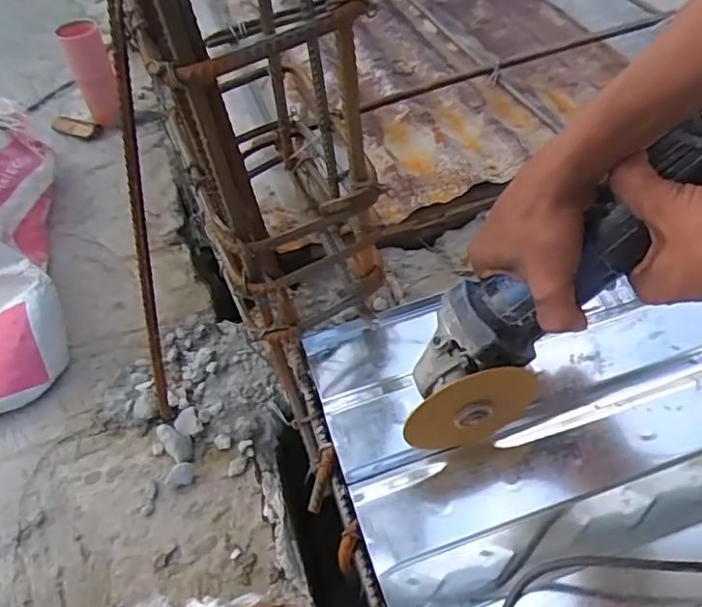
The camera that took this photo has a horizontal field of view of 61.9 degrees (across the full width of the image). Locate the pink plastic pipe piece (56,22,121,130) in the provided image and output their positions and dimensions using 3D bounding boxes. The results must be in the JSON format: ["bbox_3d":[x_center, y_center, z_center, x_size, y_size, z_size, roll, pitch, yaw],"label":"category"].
[{"bbox_3d":[-0.400,-0.350,0.930,0.058,0.170,0.062,-28,50,-14],"label":"pink plastic pipe piece"}]

